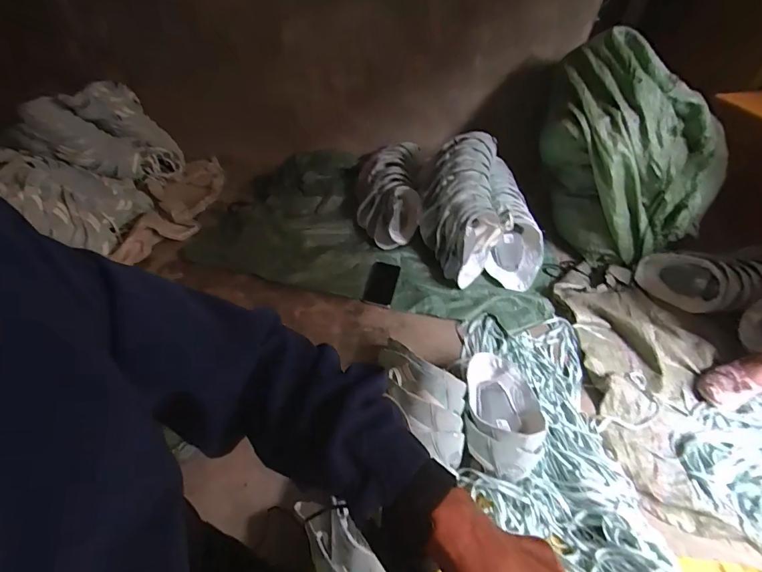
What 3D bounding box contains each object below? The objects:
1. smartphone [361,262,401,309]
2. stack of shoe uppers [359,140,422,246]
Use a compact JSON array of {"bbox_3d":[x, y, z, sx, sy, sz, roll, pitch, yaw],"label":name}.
[{"bbox_3d":[0.001,-0.009,1.178,0.083,0.013,0.163,12,45,6],"label":"smartphone"},{"bbox_3d":[0.024,-0.323,1.377,0.211,0.136,0.397,4,46,-1],"label":"stack of shoe uppers"}]

